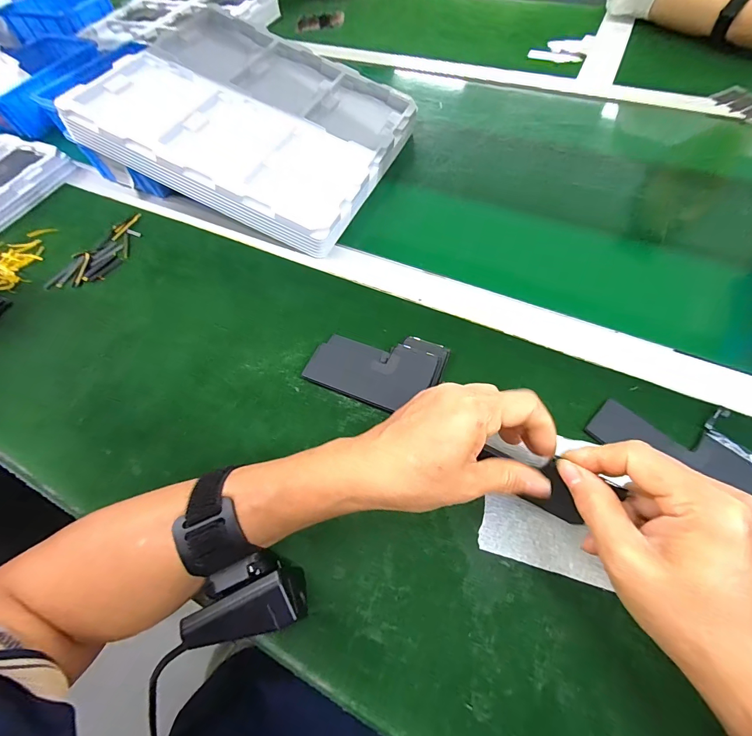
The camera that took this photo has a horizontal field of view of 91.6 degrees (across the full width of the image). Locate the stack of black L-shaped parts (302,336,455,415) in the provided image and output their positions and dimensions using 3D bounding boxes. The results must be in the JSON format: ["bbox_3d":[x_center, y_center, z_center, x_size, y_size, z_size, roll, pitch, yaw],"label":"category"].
[{"bbox_3d":[0.001,-0.003,0.328,0.112,0.015,0.076,18,64,14],"label":"stack of black L-shaped parts"}]

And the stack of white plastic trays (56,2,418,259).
[{"bbox_3d":[-0.143,-0.302,0.441,0.321,0.033,0.279,27,65,2],"label":"stack of white plastic trays"}]

